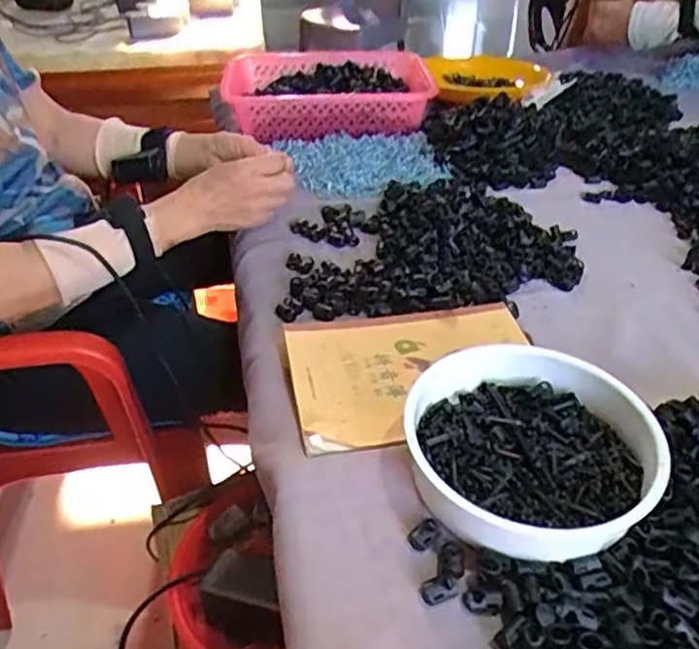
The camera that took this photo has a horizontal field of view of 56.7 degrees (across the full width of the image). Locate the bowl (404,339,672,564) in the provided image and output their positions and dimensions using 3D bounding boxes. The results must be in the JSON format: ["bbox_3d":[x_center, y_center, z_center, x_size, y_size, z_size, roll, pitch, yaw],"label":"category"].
[{"bbox_3d":[0.119,0.081,0.435,0.155,0.044,0.155,0,39,0],"label":"bowl"}]

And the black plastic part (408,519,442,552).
[{"bbox_3d":[0.047,0.130,0.399,0.021,0.004,0.015,-29,47,-31],"label":"black plastic part"}]

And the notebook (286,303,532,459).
[{"bbox_3d":[0.057,0.037,0.530,0.205,0.012,0.148,-7,40,-9],"label":"notebook"}]

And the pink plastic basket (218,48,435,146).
[{"bbox_3d":[-0.027,-0.330,0.944,0.313,0.077,0.213,-11,40,-13],"label":"pink plastic basket"}]

